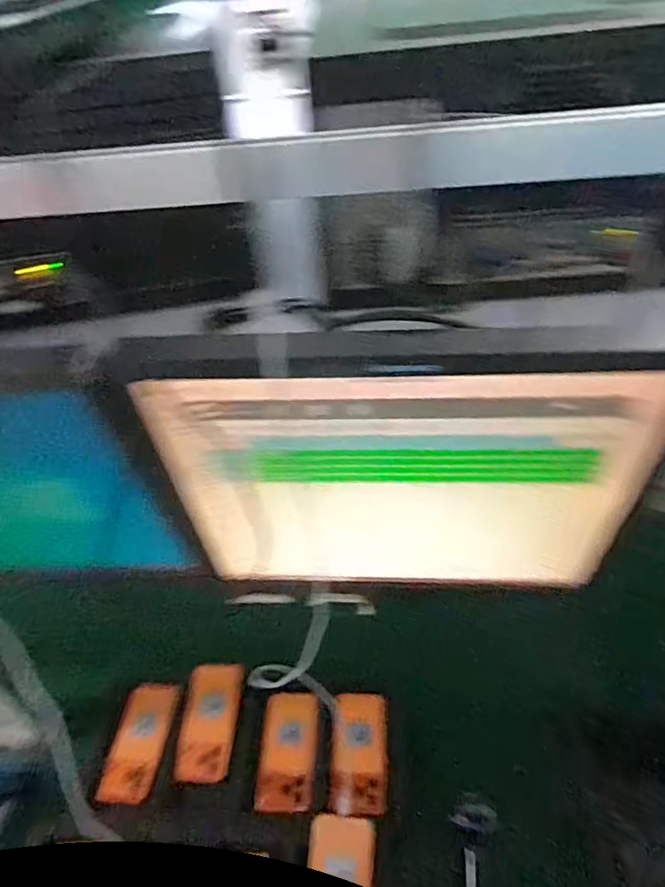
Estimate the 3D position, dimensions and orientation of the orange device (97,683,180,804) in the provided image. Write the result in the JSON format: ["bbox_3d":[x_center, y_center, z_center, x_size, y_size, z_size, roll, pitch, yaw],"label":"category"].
[{"bbox_3d":[-0.303,0.464,0.857,0.085,0.034,0.179,-3,44,3],"label":"orange device"}]

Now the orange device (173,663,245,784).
[{"bbox_3d":[-0.193,0.440,0.864,0.080,0.024,0.162,0,55,10],"label":"orange device"}]

